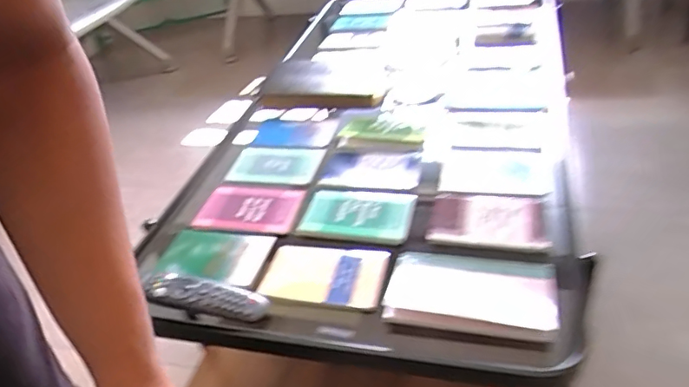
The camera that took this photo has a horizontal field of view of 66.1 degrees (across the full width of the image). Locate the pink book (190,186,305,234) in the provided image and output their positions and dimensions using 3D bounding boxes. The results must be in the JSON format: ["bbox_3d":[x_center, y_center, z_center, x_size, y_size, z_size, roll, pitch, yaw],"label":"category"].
[{"bbox_3d":[-0.143,0.020,0.794,0.159,0.016,0.099,5,40,18],"label":"pink book"}]

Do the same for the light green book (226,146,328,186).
[{"bbox_3d":[-0.117,-0.050,0.886,0.156,0.022,0.088,7,40,20],"label":"light green book"}]

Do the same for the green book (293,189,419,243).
[{"bbox_3d":[0.018,0.027,0.749,0.154,0.007,0.103,6,40,18],"label":"green book"}]

